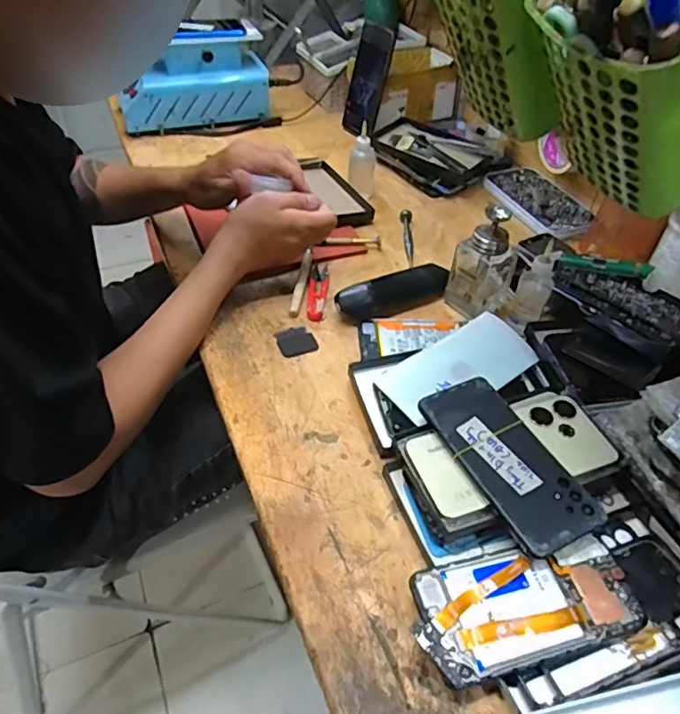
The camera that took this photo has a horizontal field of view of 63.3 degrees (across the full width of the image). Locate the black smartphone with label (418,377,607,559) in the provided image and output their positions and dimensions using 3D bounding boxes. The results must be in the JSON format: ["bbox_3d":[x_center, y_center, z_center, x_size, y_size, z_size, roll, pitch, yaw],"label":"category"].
[{"bbox_3d":[0.135,0.082,0.450,0.071,0.008,0.157,-21,53,-19],"label":"black smartphone with label"}]

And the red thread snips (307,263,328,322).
[{"bbox_3d":[-0.027,-0.078,0.647,0.021,0.008,0.100,4,45,1],"label":"red thread snips"}]

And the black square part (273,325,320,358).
[{"bbox_3d":[-0.047,-0.016,0.597,0.040,0.006,0.043,-17,49,-19],"label":"black square part"}]

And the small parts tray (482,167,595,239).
[{"bbox_3d":[0.288,-0.229,0.813,0.097,0.014,0.172,-18,49,-20],"label":"small parts tray"}]

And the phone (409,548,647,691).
[{"bbox_3d":[0.131,0.174,0.388,0.162,0.007,0.073,-6,52,-15],"label":"phone"}]

